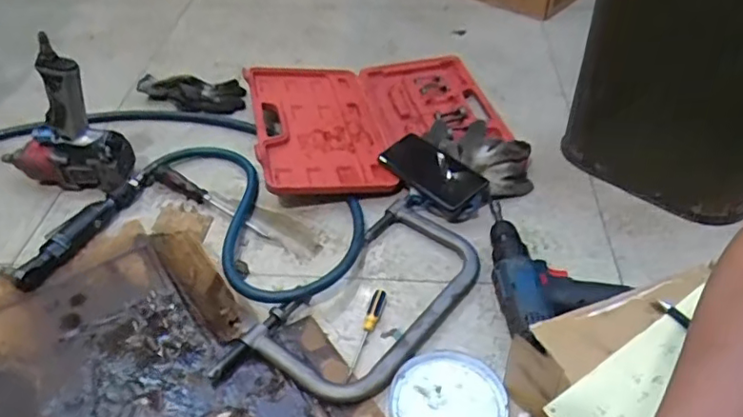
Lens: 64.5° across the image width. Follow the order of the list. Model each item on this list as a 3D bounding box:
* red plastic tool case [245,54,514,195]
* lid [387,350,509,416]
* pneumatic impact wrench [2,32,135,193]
[{"bbox_3d":[0.005,-0.159,0.972,0.406,0.057,0.352,-14,45,-11],"label":"red plastic tool case"},{"bbox_3d":[0.081,0.204,0.624,0.118,0.007,0.117,-2,44,2],"label":"lid"},{"bbox_3d":[-0.464,-0.119,0.837,0.190,0.213,0.065,0,44,4],"label":"pneumatic impact wrench"}]

